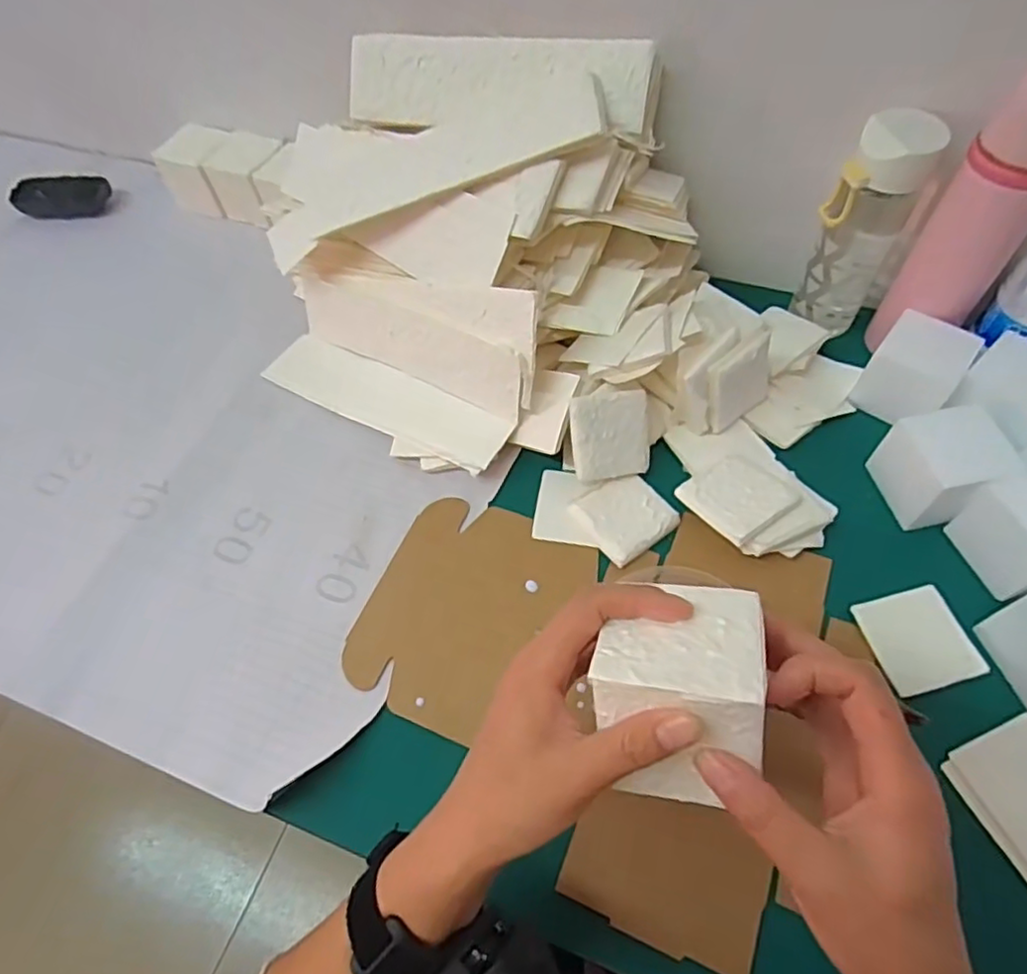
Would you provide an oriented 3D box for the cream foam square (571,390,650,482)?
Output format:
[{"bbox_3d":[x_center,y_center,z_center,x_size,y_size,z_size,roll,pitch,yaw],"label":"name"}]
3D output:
[{"bbox_3d":[0.082,-0.042,0.527,0.068,0.010,0.069,-7,101,-19],"label":"cream foam square"}]

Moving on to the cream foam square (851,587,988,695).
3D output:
[{"bbox_3d":[0.291,0.108,0.460,0.067,0.008,0.068,-15,59,-4],"label":"cream foam square"}]

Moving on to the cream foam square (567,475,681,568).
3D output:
[{"bbox_3d":[0.090,0.023,0.520,0.067,0.013,0.064,-33,62,-15],"label":"cream foam square"}]

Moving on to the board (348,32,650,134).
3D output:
[{"bbox_3d":[-0.018,-0.338,0.534,0.258,0.010,0.071,11,100,15],"label":"board"}]

